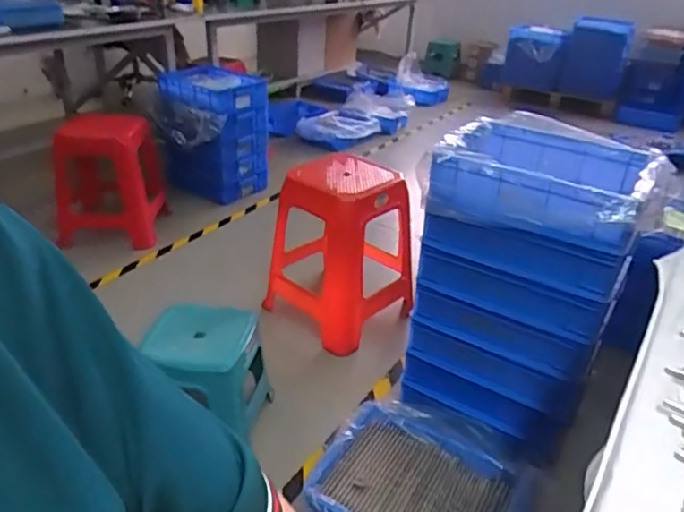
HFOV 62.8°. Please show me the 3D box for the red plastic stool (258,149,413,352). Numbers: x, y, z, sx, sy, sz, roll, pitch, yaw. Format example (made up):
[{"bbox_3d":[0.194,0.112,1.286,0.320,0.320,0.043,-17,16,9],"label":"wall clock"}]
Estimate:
[{"bbox_3d":[0.005,-0.025,1.774,0.391,0.466,0.410,-24,39,-38],"label":"red plastic stool"}]

